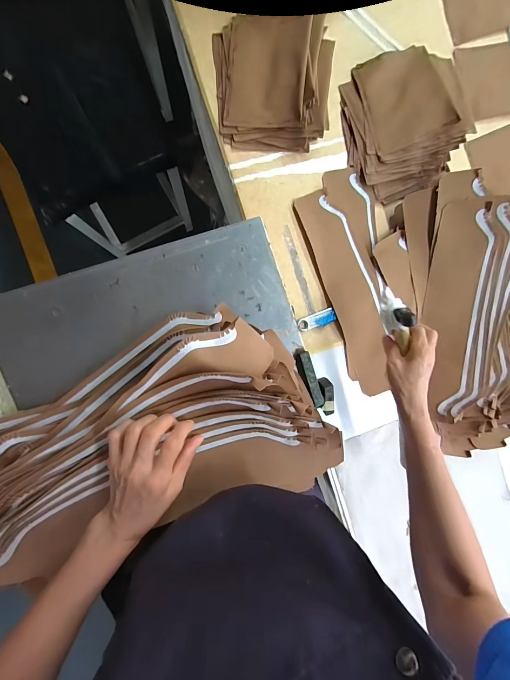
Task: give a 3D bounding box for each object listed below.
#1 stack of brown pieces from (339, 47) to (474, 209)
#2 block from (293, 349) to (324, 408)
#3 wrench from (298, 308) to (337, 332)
[{"bbox_3d":[0.275,-0.407,0.556,0.204,0.067,0.265,-10,93,-9],"label":"stack of brown pieces"},{"bbox_3d":[0.080,0.058,0.448,0.022,0.014,0.089,-18,94,-7],"label":"block"},{"bbox_3d":[0.118,-0.036,0.573,0.075,0.006,0.028,-23,95,-8],"label":"wrench"}]

